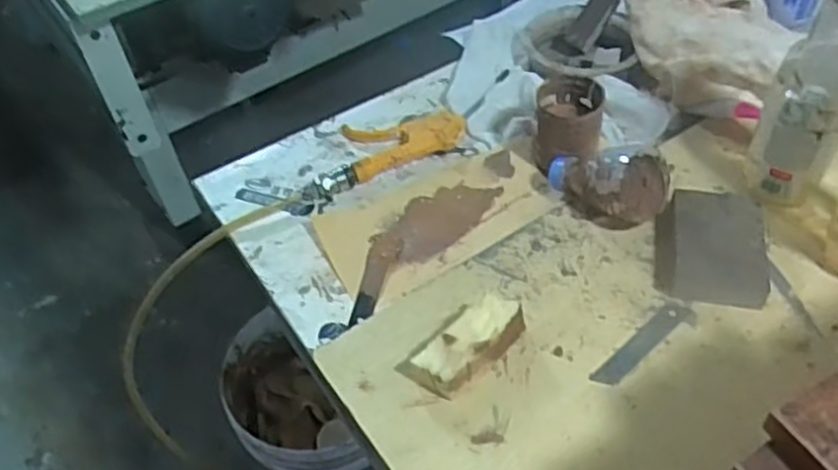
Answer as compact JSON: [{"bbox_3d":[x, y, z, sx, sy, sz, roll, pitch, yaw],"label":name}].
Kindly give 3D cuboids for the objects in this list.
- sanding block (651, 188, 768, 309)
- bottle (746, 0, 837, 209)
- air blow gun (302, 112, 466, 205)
[{"bbox_3d":[0.235,0.006,0.594,0.079,0.031,0.108,7,50,12],"label":"sanding block"},{"bbox_3d":[0.309,-0.107,0.575,0.062,0.203,0.049,22,54,23],"label":"bottle"},{"bbox_3d":[-0.042,-0.090,0.723,0.169,0.020,0.077,-25,51,-16],"label":"air blow gun"}]

